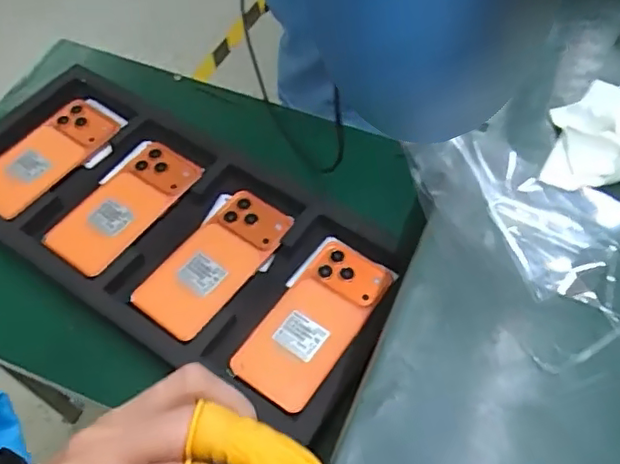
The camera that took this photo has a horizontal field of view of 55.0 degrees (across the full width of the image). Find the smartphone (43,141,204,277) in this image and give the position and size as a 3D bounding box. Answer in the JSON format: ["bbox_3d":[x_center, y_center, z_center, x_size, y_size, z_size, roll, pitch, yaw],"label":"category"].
[{"bbox_3d":[-0.192,-0.030,0.620,0.077,0.015,0.163,31,62,18],"label":"smartphone"}]

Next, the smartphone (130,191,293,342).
[{"bbox_3d":[-0.092,0.028,0.586,0.075,0.010,0.163,38,67,14],"label":"smartphone"}]

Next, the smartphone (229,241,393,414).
[{"bbox_3d":[0.004,0.081,0.549,0.075,0.012,0.162,35,68,16],"label":"smartphone"}]

